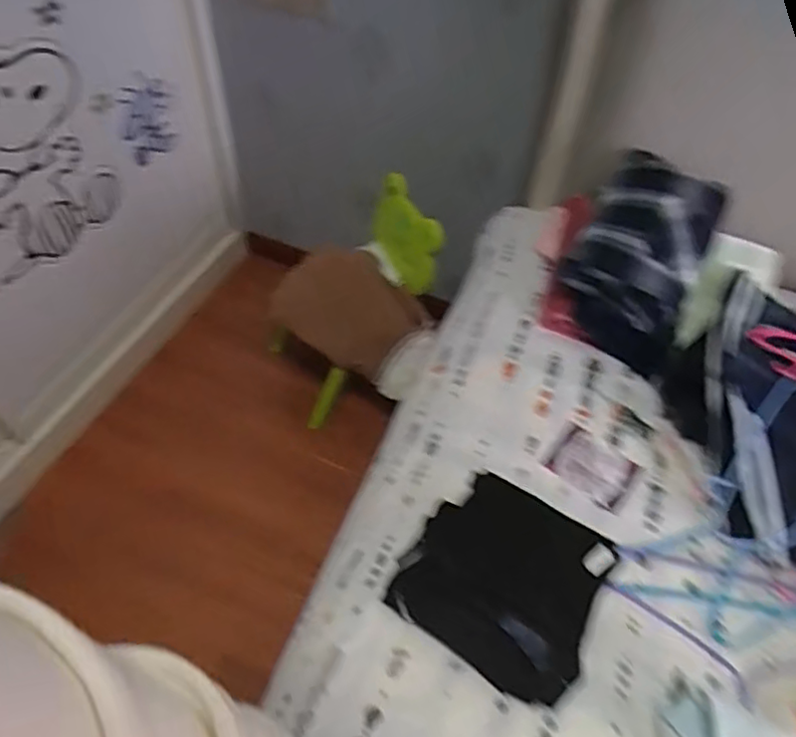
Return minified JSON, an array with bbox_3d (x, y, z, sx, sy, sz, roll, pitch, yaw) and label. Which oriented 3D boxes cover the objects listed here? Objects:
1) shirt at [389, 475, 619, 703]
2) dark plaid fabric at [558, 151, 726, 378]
[{"bbox_3d":[0.117,0.232,0.687,0.218,0.105,0.177,33,57,19],"label":"shirt"},{"bbox_3d":[0.363,-0.166,0.925,0.185,0.158,0.261,27,55,15],"label":"dark plaid fabric"}]

